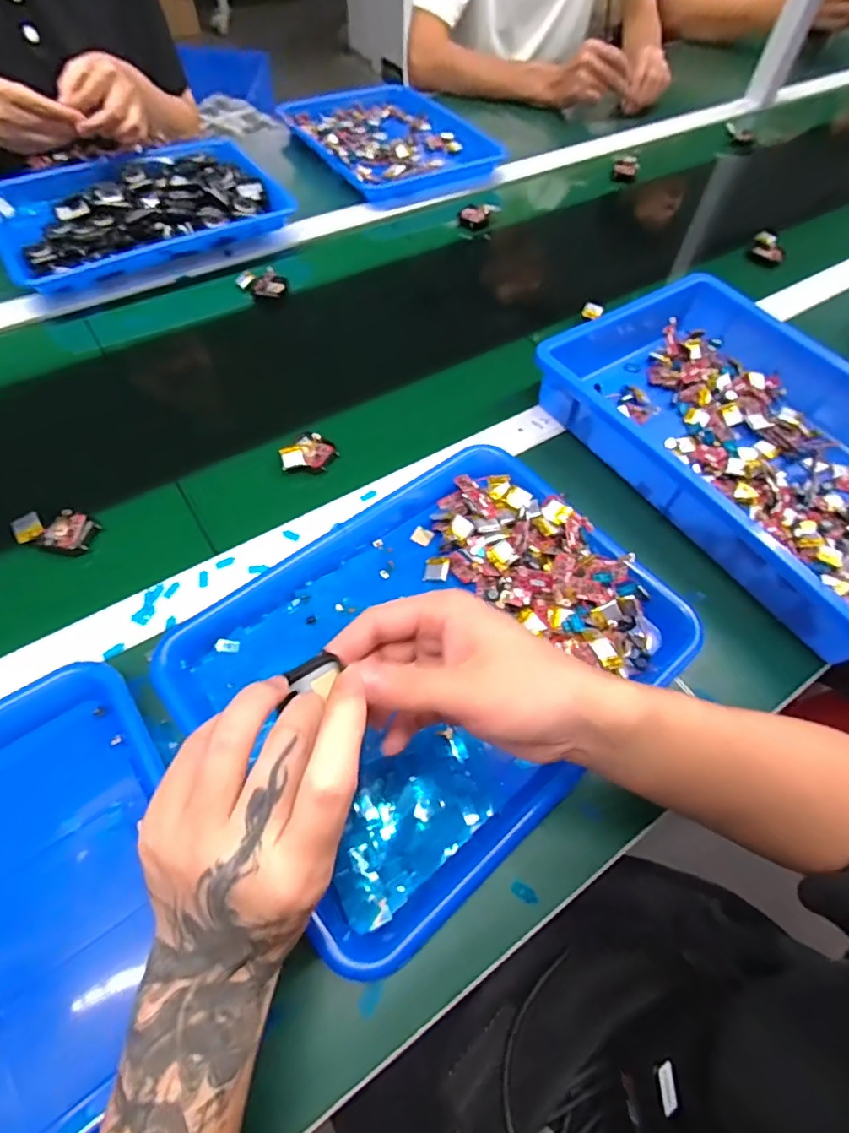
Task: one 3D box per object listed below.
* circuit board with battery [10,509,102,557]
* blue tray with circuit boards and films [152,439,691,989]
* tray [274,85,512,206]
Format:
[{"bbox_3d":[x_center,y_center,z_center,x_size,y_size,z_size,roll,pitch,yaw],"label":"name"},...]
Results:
[{"bbox_3d":[-0.305,-0.030,0.440,0.059,0.013,0.039,10,59,2],"label":"circuit board with battery"},{"bbox_3d":[0.009,0.055,0.385,0.323,0.039,0.253,-36,68,-22],"label":"blue tray with circuit boards and films"},{"bbox_3d":[-0.062,-0.687,0.867,0.266,0.048,0.330,-24,64,-16],"label":"tray"}]

